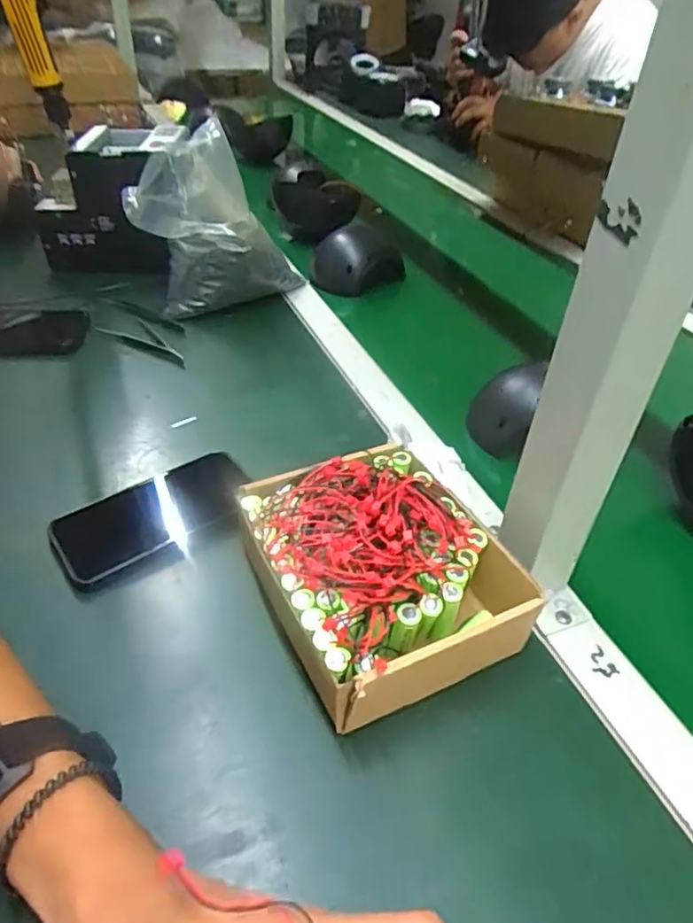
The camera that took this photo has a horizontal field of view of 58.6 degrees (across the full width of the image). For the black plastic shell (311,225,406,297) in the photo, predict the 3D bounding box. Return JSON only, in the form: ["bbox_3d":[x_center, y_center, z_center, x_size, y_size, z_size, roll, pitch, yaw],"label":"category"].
[{"bbox_3d":[0.016,-0.265,0.820,0.102,0.082,0.095,-23,47,-28],"label":"black plastic shell"}]

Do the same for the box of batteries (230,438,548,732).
[{"bbox_3d":[0.019,0.067,0.393,0.148,0.078,0.174,-17,45,-23],"label":"box of batteries"}]

